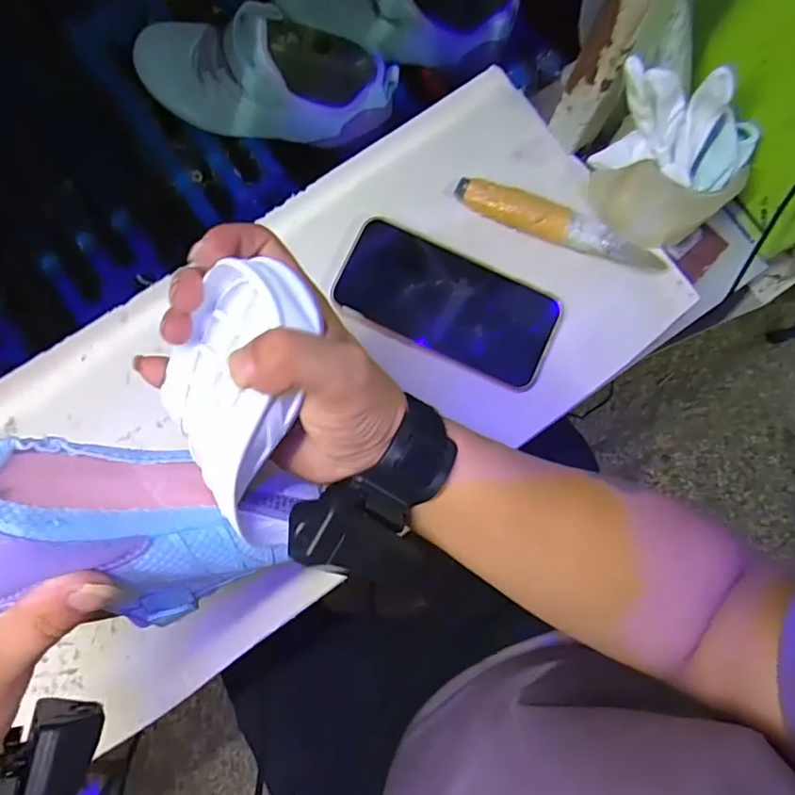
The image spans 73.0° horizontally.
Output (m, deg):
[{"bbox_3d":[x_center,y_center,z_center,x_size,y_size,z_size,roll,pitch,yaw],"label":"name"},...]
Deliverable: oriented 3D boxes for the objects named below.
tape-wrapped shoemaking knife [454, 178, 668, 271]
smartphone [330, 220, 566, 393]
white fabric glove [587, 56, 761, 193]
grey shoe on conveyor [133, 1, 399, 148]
[{"bbox_3d":[0.125,-0.130,0.410,0.167,0.021,0.027,22,82,2],"label":"tape-wrapped shoemaking knife"},{"bbox_3d":[0.039,-0.073,0.406,0.162,0.011,0.079,25,83,3],"label":"smartphone"},{"bbox_3d":[0.191,-0.174,0.350,0.111,0.069,0.050,7,82,0],"label":"white fabric glove"},{"bbox_3d":[-0.115,-0.270,0.448,0.225,0.094,0.076,12,82,1],"label":"grey shoe on conveyor"}]

